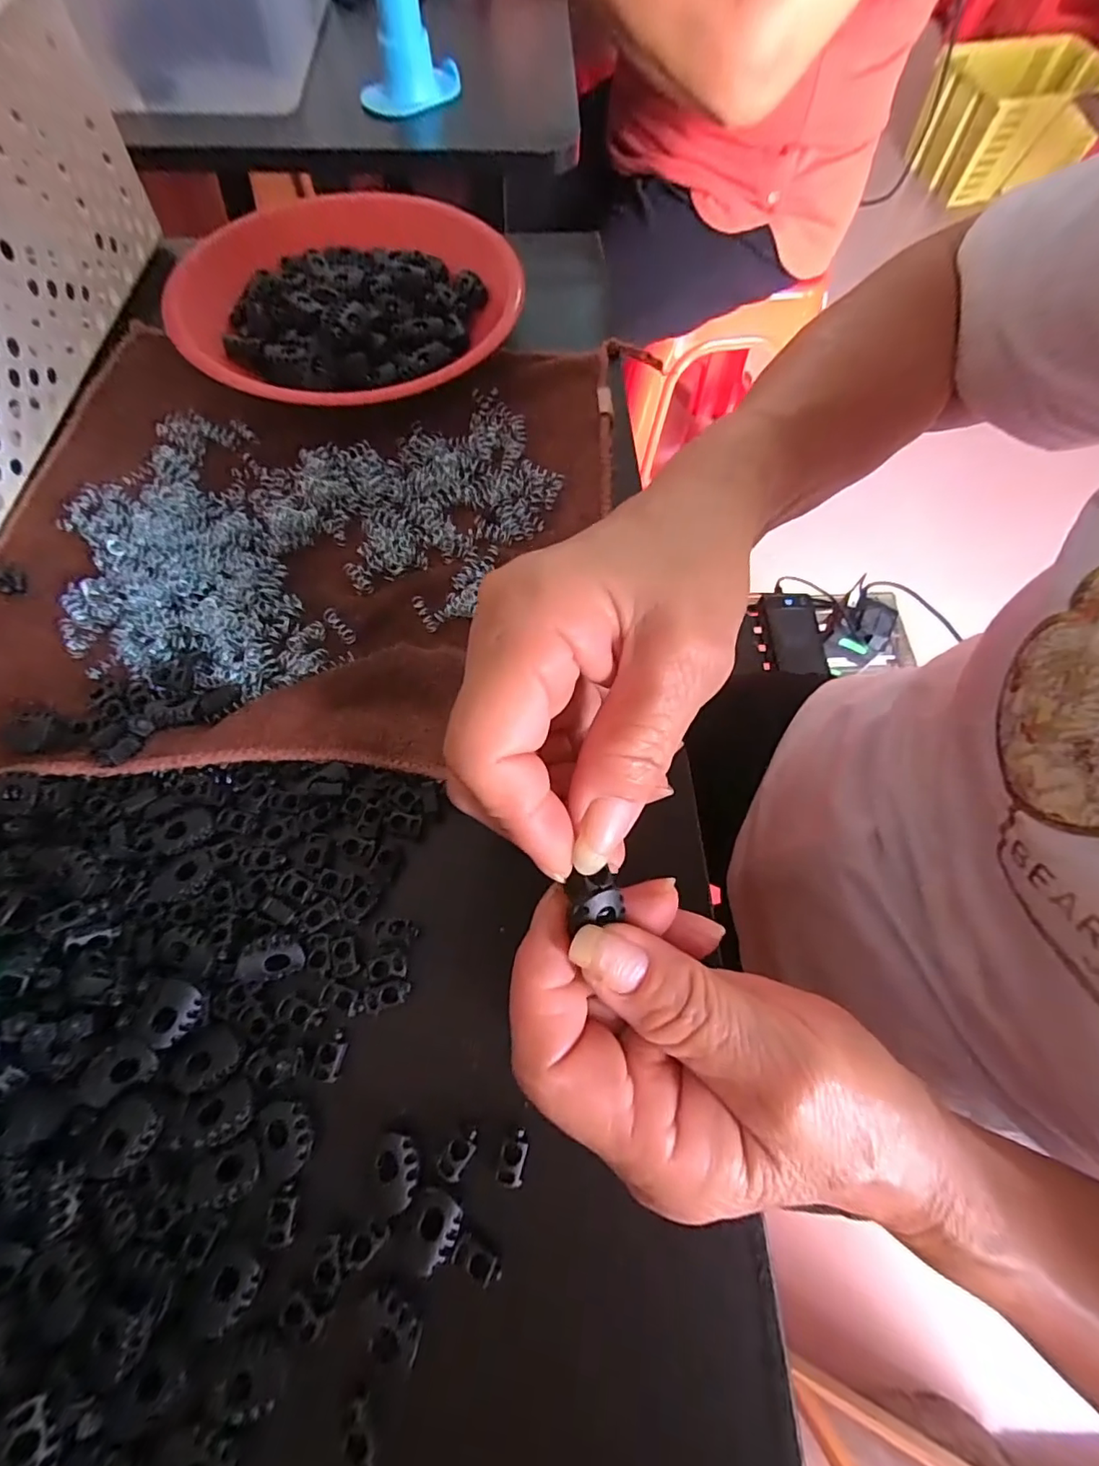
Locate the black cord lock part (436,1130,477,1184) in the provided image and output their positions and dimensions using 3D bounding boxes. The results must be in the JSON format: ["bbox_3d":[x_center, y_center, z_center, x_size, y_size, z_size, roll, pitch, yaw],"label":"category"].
[{"bbox_3d":[-0.030,0.136,0.175,0.008,0.004,0.014,33,71,11],"label":"black cord lock part"}]

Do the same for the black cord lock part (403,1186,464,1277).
[{"bbox_3d":[-0.036,0.152,0.165,0.016,0.004,0.020,19,69,6],"label":"black cord lock part"}]

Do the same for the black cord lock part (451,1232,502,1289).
[{"bbox_3d":[-0.023,0.163,0.166,0.016,0.006,0.009,32,71,10],"label":"black cord lock part"}]

